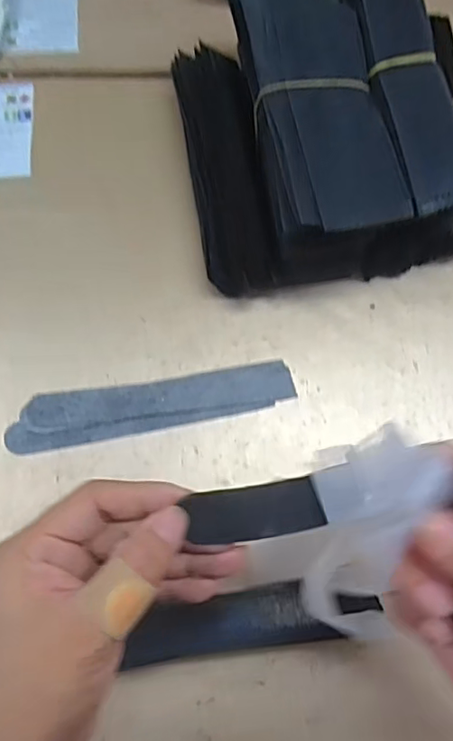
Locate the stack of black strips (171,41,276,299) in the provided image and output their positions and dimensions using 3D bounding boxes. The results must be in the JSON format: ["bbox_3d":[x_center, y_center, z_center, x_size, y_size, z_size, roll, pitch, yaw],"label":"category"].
[{"bbox_3d":[-0.002,-0.143,0.425,0.047,0.047,0.185,-9,73,-4],"label":"stack of black strips"}]

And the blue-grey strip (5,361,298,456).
[{"bbox_3d":[-0.049,0.023,0.393,0.189,0.006,0.035,-9,73,-5],"label":"blue-grey strip"}]

